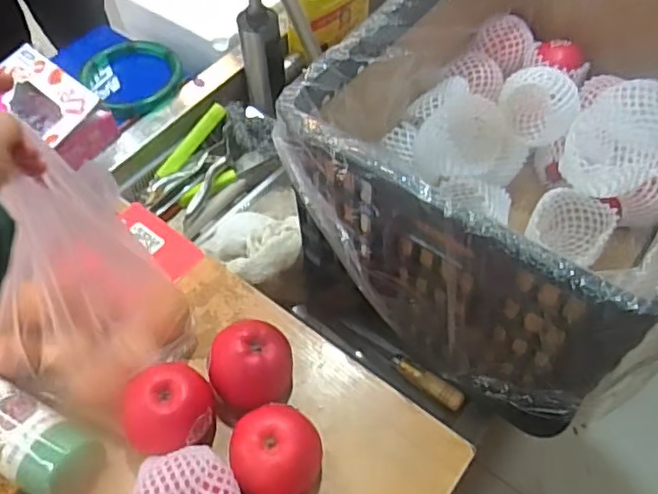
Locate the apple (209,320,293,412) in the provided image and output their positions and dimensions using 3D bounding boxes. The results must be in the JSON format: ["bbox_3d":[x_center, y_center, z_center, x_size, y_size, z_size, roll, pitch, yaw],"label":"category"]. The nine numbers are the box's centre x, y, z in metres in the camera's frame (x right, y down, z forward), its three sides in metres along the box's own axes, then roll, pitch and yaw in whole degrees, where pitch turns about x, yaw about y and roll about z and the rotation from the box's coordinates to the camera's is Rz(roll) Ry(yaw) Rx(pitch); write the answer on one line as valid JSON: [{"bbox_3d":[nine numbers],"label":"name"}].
[{"bbox_3d":[-0.075,0.116,0.572,0.075,0.066,0.076,4,57,2],"label":"apple"}]

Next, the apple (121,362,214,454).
[{"bbox_3d":[-0.143,0.150,0.541,0.074,0.059,0.070,0,57,-1],"label":"apple"}]

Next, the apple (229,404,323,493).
[{"bbox_3d":[-0.046,0.184,0.525,0.078,0.058,0.077,-9,58,-6],"label":"apple"}]

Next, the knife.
[{"bbox_3d":[0.083,0.140,0.739,0.194,0.020,0.022,32,61,34],"label":"knife"}]

